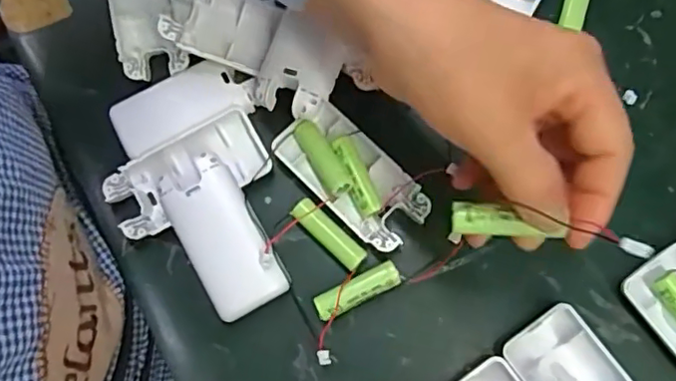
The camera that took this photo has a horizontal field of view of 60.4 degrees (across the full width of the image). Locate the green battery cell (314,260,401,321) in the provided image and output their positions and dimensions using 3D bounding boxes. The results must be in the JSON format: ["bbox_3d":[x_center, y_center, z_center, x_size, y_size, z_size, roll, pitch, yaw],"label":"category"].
[{"bbox_3d":[0.011,0.057,0.327,0.049,0.014,0.014,-26,75,-3],"label":"green battery cell"}]

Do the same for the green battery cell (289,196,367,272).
[{"bbox_3d":[-0.006,0.026,0.337,0.049,0.015,0.015,41,81,13],"label":"green battery cell"}]

